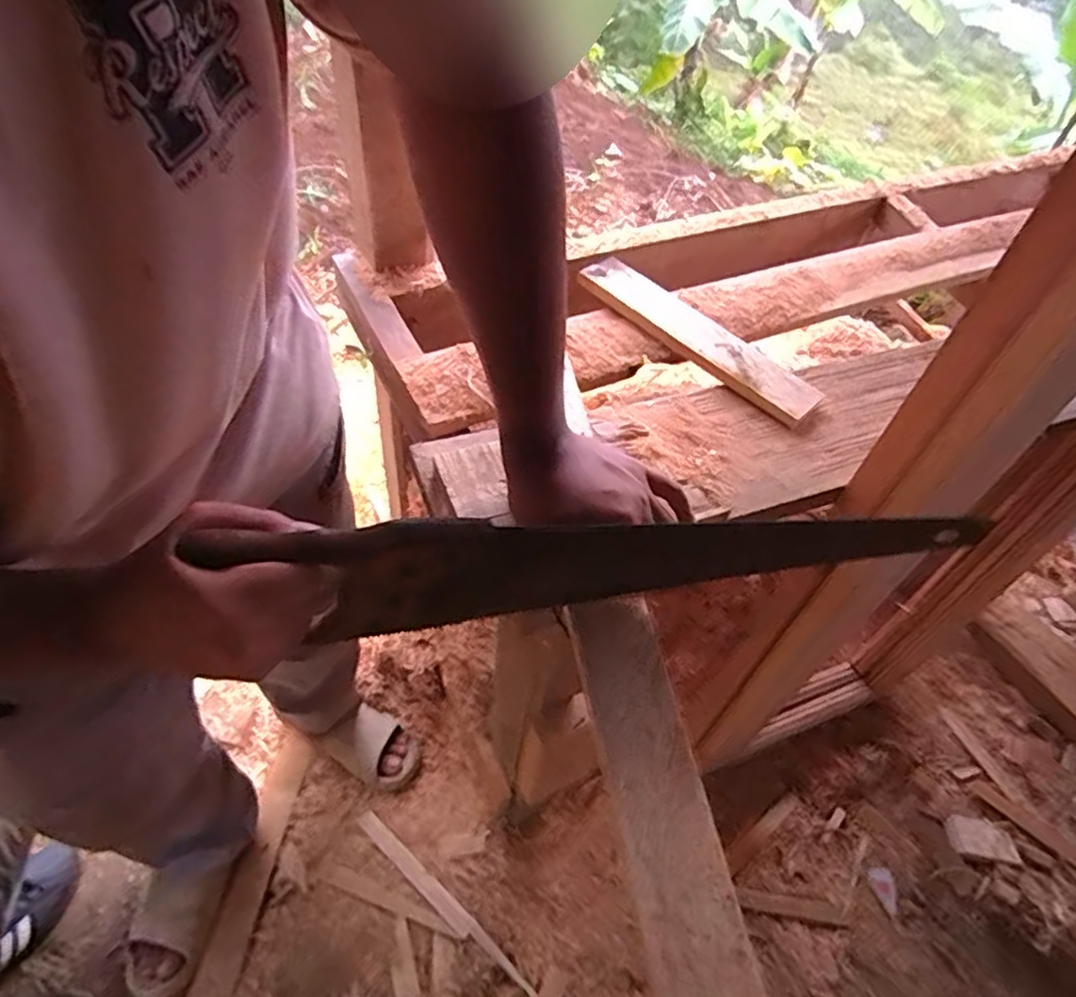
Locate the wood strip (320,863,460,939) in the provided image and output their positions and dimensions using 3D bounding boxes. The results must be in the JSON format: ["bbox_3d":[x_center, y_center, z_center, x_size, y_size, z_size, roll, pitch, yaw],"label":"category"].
[{"bbox_3d":[-0.229,0.616,1.008,0.232,0.005,0.028,15,38,15],"label":"wood strip"}]

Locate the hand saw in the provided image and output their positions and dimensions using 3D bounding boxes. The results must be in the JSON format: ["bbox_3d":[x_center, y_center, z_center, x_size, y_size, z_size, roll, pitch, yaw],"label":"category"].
[{"bbox_3d":[0.065,0.043,0.442,0.520,0.100,0.022,-3,53,-13],"label":"hand saw"}]

